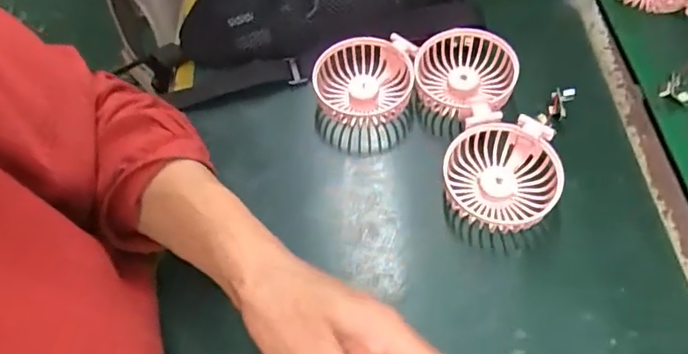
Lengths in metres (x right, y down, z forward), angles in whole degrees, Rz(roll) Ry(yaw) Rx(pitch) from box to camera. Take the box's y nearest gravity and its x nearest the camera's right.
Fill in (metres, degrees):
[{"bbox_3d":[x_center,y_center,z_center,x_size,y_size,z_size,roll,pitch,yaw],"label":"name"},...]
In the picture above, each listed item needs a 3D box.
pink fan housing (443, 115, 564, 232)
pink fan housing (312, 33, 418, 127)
[{"bbox_3d":[0.126,0.001,0.407,0.084,0.040,0.082,-6,59,1],"label":"pink fan housing"},{"bbox_3d":[0.023,-0.086,0.467,0.099,0.039,0.080,-16,59,-5],"label":"pink fan housing"}]

